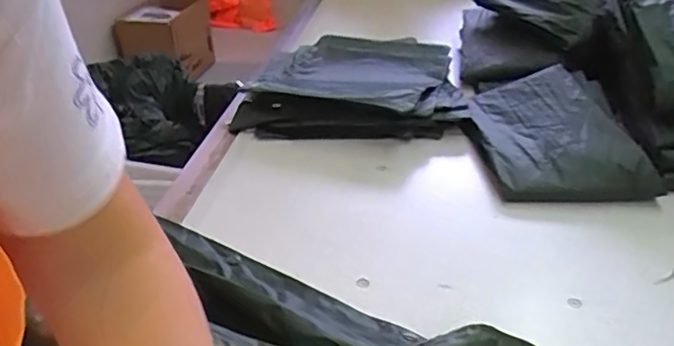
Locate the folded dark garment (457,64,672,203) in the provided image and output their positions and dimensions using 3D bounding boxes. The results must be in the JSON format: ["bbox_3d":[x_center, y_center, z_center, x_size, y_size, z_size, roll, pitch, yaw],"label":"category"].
[{"bbox_3d":[0.306,-0.067,0.844,0.207,0.056,0.284,-1,32,0],"label":"folded dark garment"}]

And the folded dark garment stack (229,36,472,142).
[{"bbox_3d":[0.035,-0.168,1.040,0.372,0.072,0.375,2,32,5],"label":"folded dark garment stack"}]

